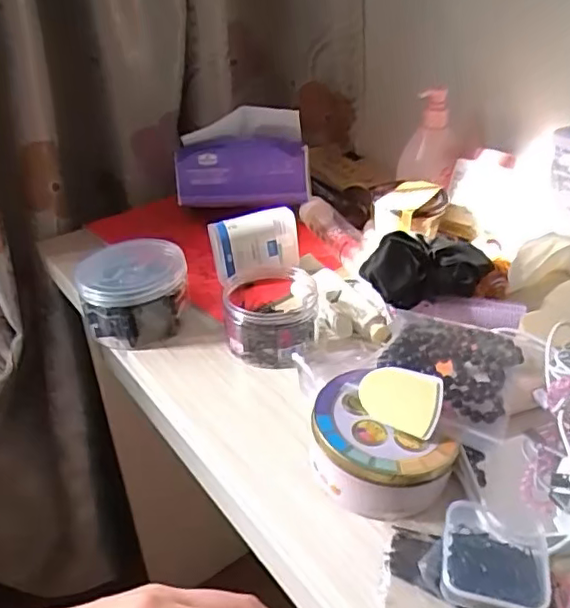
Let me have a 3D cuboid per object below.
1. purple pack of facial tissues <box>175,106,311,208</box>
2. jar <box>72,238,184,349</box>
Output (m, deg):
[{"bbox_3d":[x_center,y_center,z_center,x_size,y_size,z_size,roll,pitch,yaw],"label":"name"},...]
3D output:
[{"bbox_3d":[-0.048,-0.168,0.679,0.145,0.096,0.062,-1,34,0],"label":"purple pack of facial tissues"},{"bbox_3d":[-0.137,-0.013,0.545,0.092,0.062,0.096,-1,34,0],"label":"jar"}]

